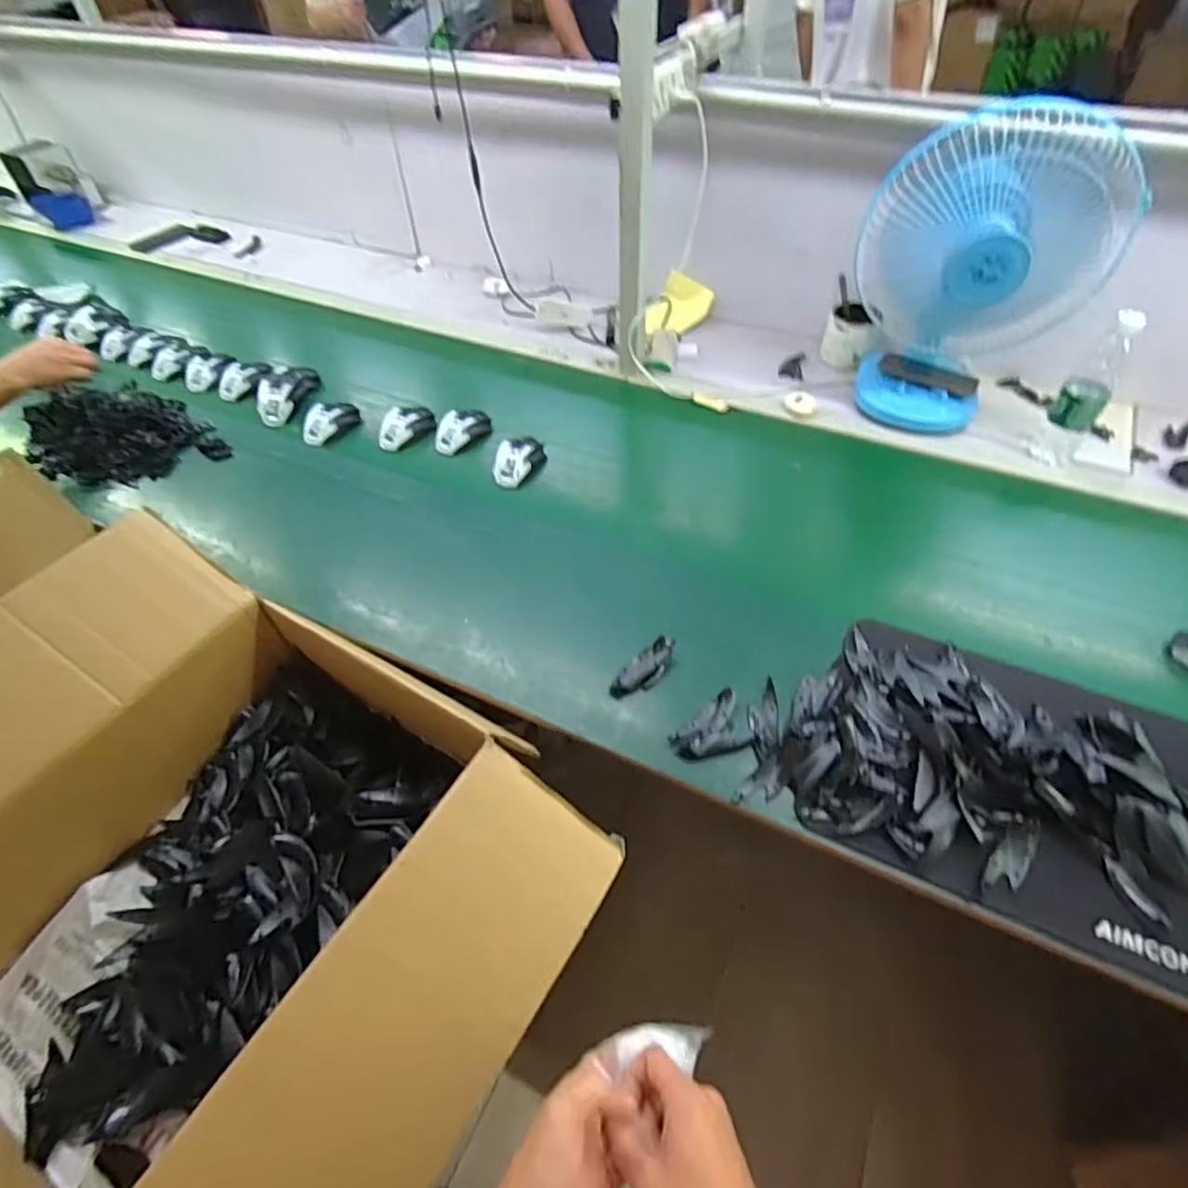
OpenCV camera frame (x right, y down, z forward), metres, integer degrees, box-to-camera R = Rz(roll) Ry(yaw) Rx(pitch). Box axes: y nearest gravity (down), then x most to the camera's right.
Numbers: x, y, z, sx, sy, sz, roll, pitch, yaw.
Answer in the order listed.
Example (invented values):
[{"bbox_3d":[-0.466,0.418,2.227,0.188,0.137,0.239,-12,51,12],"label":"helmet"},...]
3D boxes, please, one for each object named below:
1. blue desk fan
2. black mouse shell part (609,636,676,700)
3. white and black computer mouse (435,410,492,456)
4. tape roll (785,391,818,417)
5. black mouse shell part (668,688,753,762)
[{"bbox_3d":[0.552,-0.444,0.941,0.296,0.419,0.172,32,61,27],"label":"blue desk fan"},{"bbox_3d":[0.064,0.094,0.802,0.098,0.020,0.041,-37,58,-25],"label":"black mouse shell part"},{"bbox_3d":[-0.229,-0.288,1.114,0.113,0.033,0.066,-36,57,-21],"label":"white and black computer mouse"},{"bbox_3d":[0.362,-0.332,1.122,0.051,0.024,0.051,-1,50,2],"label":"tape roll"},{"bbox_3d":[0.131,0.155,0.755,0.087,0.015,0.071,-12,50,-7],"label":"black mouse shell part"}]

